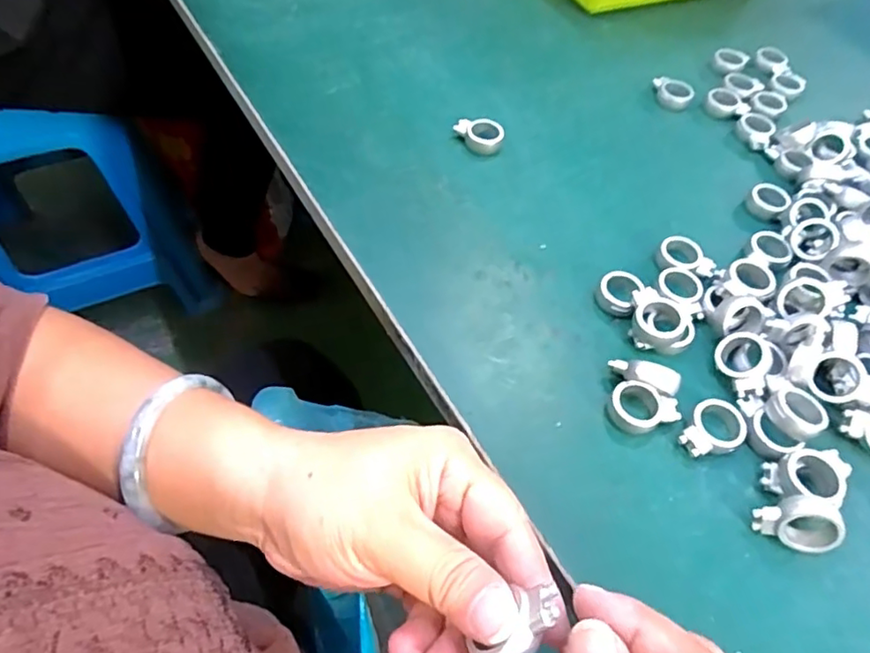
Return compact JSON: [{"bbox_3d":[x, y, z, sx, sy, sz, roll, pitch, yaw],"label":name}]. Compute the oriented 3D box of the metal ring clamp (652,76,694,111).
[{"bbox_3d":[0.184,-0.182,0.457,0.032,0.015,0.022,27,58,12],"label":"metal ring clamp"}]

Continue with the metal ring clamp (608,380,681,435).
[{"bbox_3d":[0.105,0.041,0.289,0.034,0.013,0.023,12,56,3],"label":"metal ring clamp"}]

